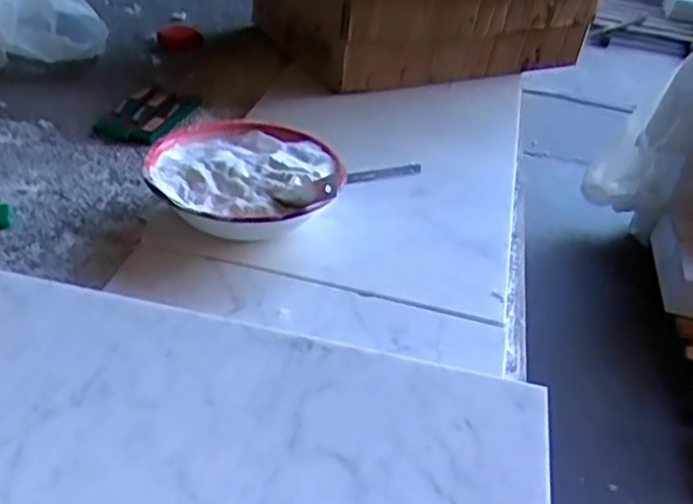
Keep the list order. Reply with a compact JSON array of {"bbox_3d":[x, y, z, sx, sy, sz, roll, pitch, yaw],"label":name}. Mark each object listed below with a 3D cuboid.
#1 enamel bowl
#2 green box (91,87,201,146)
[{"bbox_3d":[-0.087,-0.063,0.593,0.160,0.064,0.175,5,39,-4],"label":"enamel bowl"},{"bbox_3d":[-0.218,-0.153,0.751,0.083,0.016,0.124,14,40,8],"label":"green box"}]

